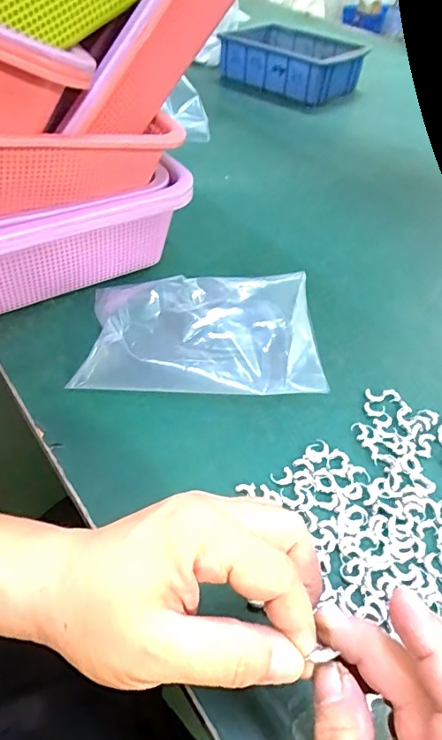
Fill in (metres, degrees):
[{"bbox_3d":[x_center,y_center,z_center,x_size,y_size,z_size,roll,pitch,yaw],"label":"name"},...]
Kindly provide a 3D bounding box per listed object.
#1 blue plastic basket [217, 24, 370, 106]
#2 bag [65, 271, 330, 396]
[{"bbox_3d":[0.145,-0.611,0.975,0.238,0.082,0.208,34,51,25],"label":"blue plastic basket"},{"bbox_3d":[-0.016,-0.034,0.407,0.184,0.034,0.127,4,45,-2],"label":"bag"}]

